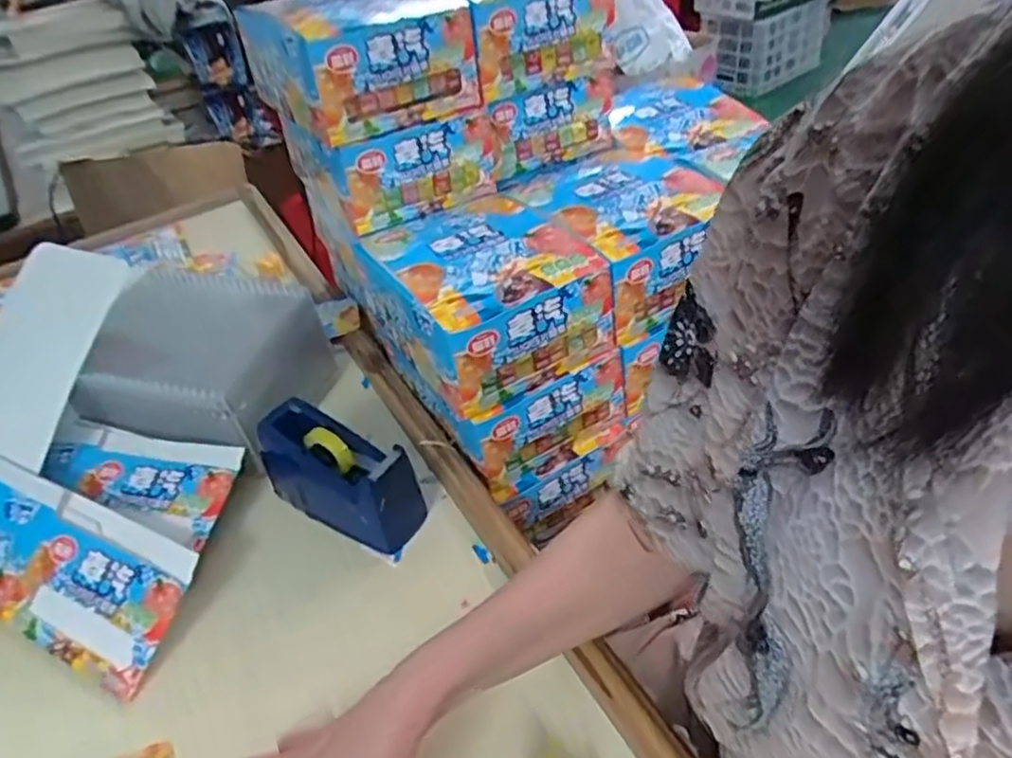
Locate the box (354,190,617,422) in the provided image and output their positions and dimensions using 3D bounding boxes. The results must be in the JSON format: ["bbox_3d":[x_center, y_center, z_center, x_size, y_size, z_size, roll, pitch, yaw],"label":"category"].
[{"bbox_3d":[-0.024,-0.078,0.618,0.155,0.095,0.187,-25,43,-20],"label":"box"}]

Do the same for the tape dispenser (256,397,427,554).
[{"bbox_3d":[-0.143,0.072,0.556,0.146,0.083,0.048,16,45,26],"label":"tape dispenser"}]

